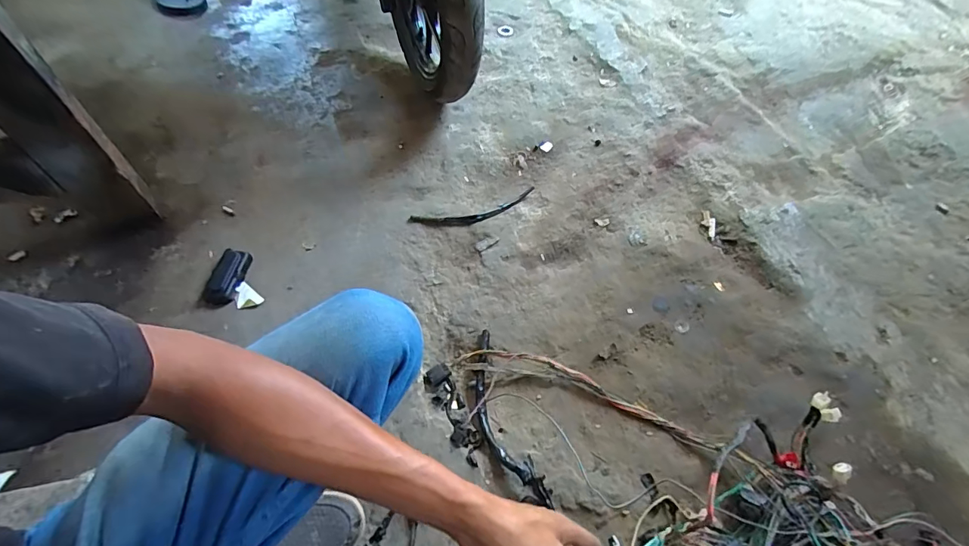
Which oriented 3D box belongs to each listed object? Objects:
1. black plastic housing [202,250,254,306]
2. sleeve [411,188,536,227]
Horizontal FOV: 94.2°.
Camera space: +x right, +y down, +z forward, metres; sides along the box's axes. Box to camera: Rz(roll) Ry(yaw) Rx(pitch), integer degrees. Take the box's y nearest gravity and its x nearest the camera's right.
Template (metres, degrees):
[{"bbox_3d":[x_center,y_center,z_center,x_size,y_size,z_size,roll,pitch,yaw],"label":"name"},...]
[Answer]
[{"bbox_3d":[-0.471,0.010,0.825,0.058,0.027,0.113,4,59,0],"label":"black plastic housing"},{"bbox_3d":[-0.015,-0.130,0.952,0.279,0.027,0.054,-18,60,-12],"label":"sleeve"}]

